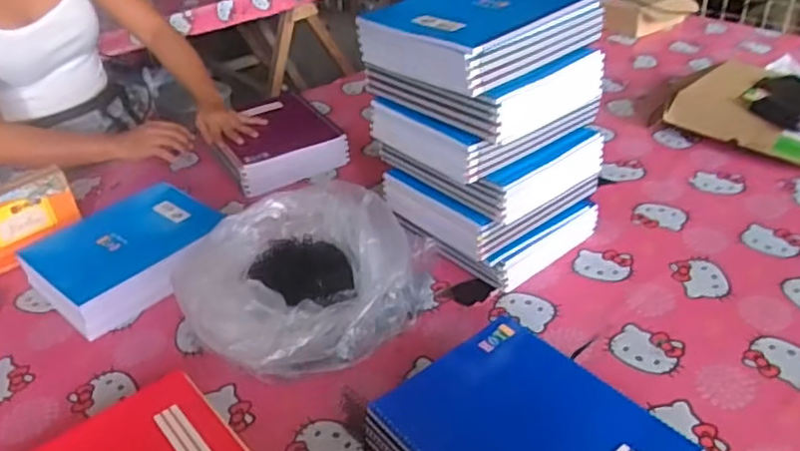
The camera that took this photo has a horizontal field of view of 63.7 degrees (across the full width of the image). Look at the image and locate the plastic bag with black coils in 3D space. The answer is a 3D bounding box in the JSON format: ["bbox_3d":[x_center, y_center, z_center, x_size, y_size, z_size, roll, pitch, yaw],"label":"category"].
[{"bbox_3d":[-0.130,0.058,0.864,0.280,0.138,0.356,22,42,34],"label":"plastic bag with black coils"}]

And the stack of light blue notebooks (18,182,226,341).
[{"bbox_3d":[-0.396,0.042,0.967,0.263,0.071,0.209,-31,42,-33],"label":"stack of light blue notebooks"}]

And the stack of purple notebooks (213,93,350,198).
[{"bbox_3d":[-0.249,-0.173,1.275,0.216,0.072,0.293,-19,36,-20],"label":"stack of purple notebooks"}]

